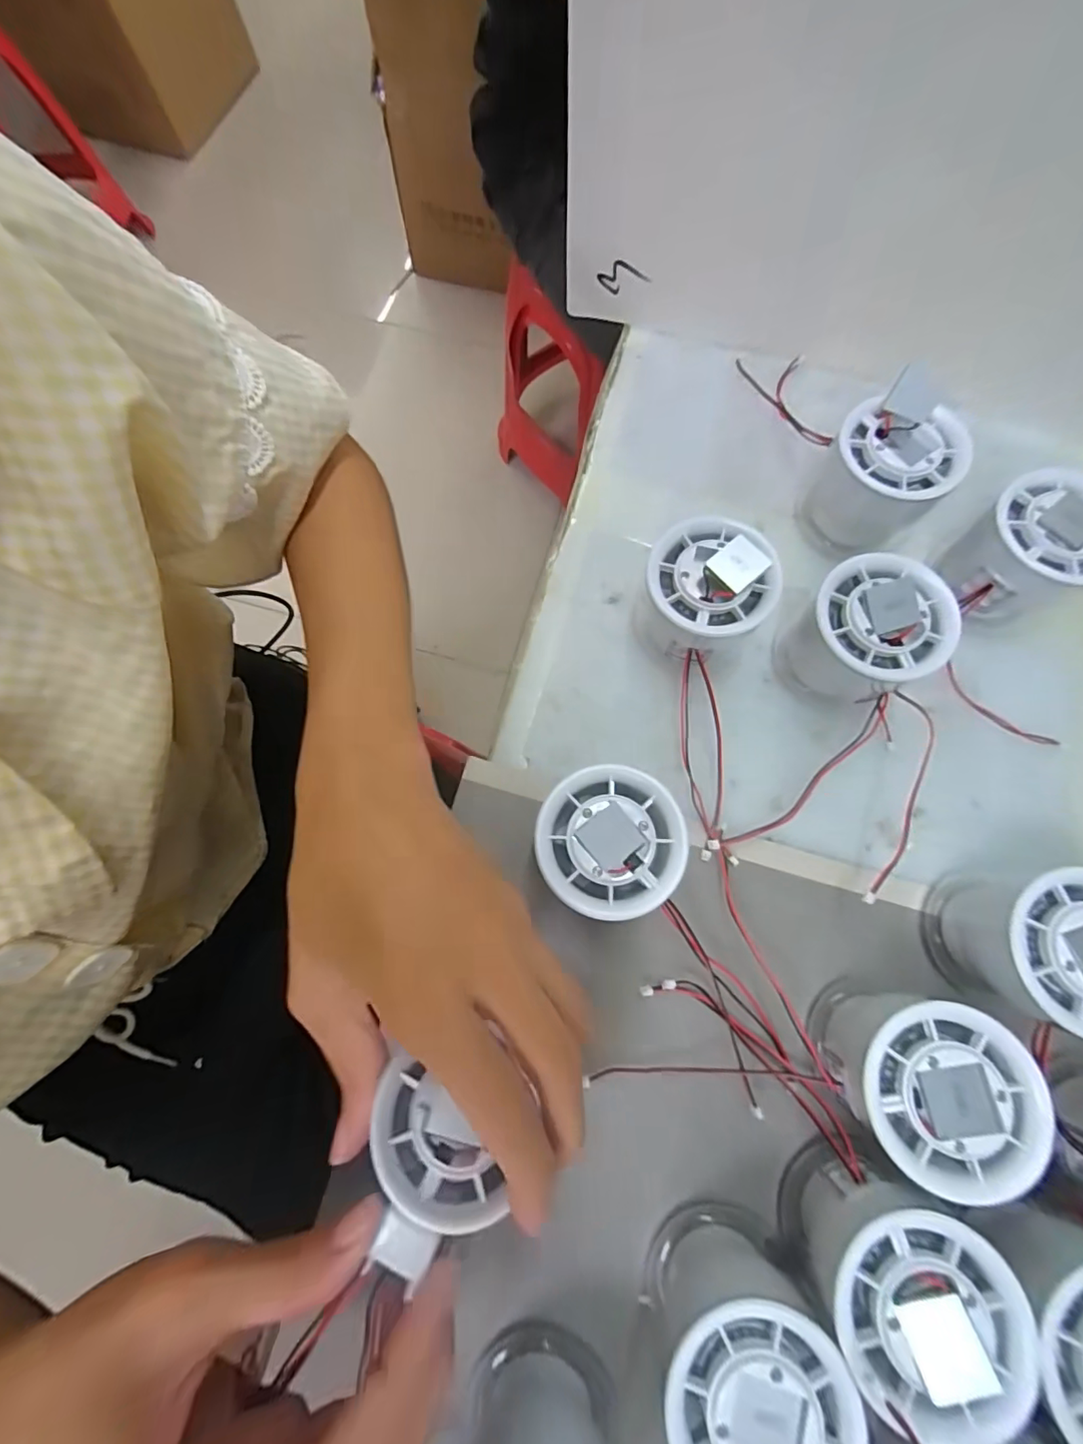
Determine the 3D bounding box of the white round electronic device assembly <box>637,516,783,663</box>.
[{"bbox_3d":[0.073,-0.058,0.245,0.051,0.064,0.055,0,76,1],"label":"white round electronic device assembly"}]

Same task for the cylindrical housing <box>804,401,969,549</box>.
[{"bbox_3d":[0.164,-0.116,0.261,0.053,0.056,0.054,0,76,1],"label":"cylindrical housing"}]

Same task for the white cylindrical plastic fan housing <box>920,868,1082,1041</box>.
[{"bbox_3d":[0.198,0.088,0.208,0.051,0.058,0.054,0,76,1],"label":"white cylindrical plastic fan housing"}]

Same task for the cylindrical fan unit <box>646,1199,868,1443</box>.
[{"bbox_3d":[0.068,0.214,0.180,0.054,0.056,0.056,0,76,1],"label":"cylindrical fan unit"}]

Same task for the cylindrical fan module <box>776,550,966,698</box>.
[{"bbox_3d":[0.146,-0.039,0.238,0.054,0.057,0.049,43,81,11],"label":"cylindrical fan module"}]

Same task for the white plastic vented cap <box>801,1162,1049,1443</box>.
[{"bbox_3d":[0.122,0.192,0.183,0.056,0.055,0.056,38,80,10],"label":"white plastic vented cap"}]

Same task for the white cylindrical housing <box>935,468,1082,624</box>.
[{"bbox_3d":[0.225,-0.078,0.246,0.051,0.057,0.054,0,76,1],"label":"white cylindrical housing"}]

